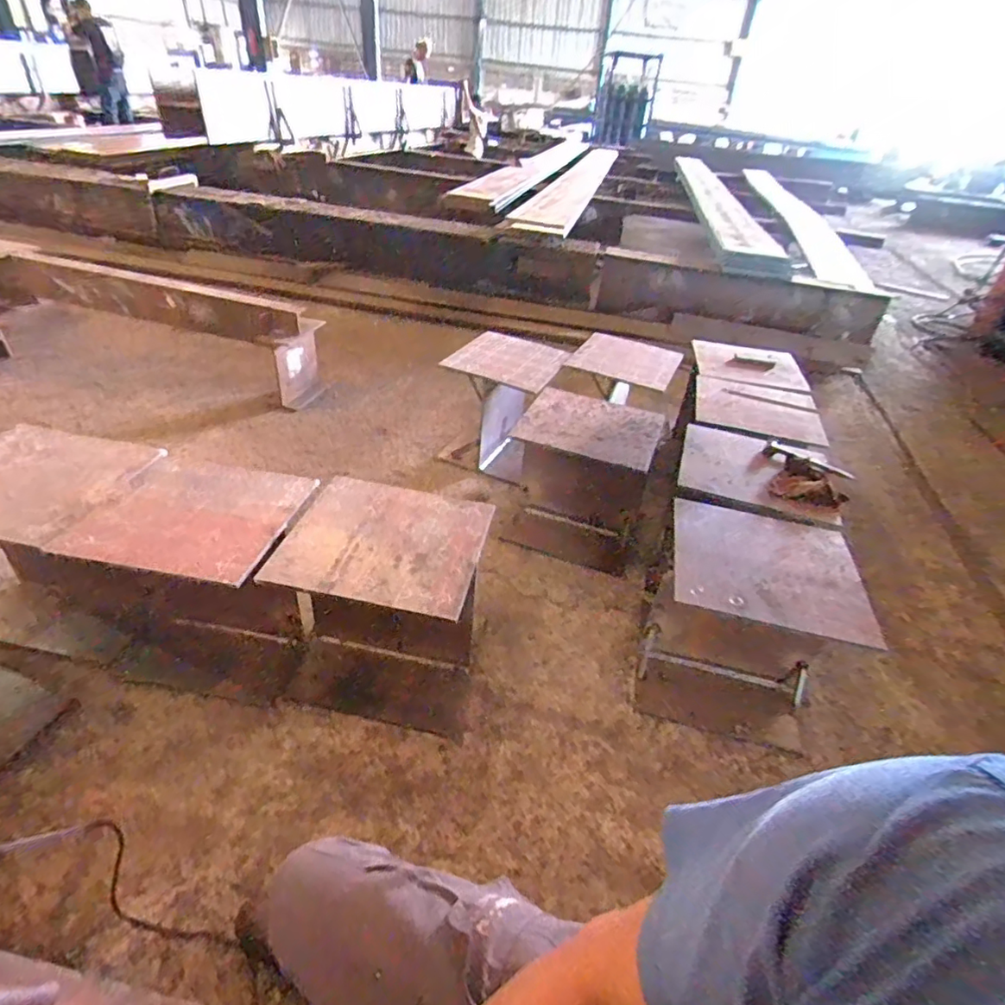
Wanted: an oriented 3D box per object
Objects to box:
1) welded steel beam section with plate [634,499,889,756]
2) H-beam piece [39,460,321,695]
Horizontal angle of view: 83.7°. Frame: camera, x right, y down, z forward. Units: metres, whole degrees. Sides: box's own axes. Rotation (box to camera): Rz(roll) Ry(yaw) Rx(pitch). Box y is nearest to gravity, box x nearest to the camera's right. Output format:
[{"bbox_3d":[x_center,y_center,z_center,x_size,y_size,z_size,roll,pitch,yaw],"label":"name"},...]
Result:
[{"bbox_3d":[0.603,0.289,1.395,0.433,0.442,0.379,14,37,11],"label":"welded steel beam section with plate"},{"bbox_3d":[-0.677,0.186,1.344,0.409,0.407,0.344,11,37,6],"label":"H-beam piece"}]

